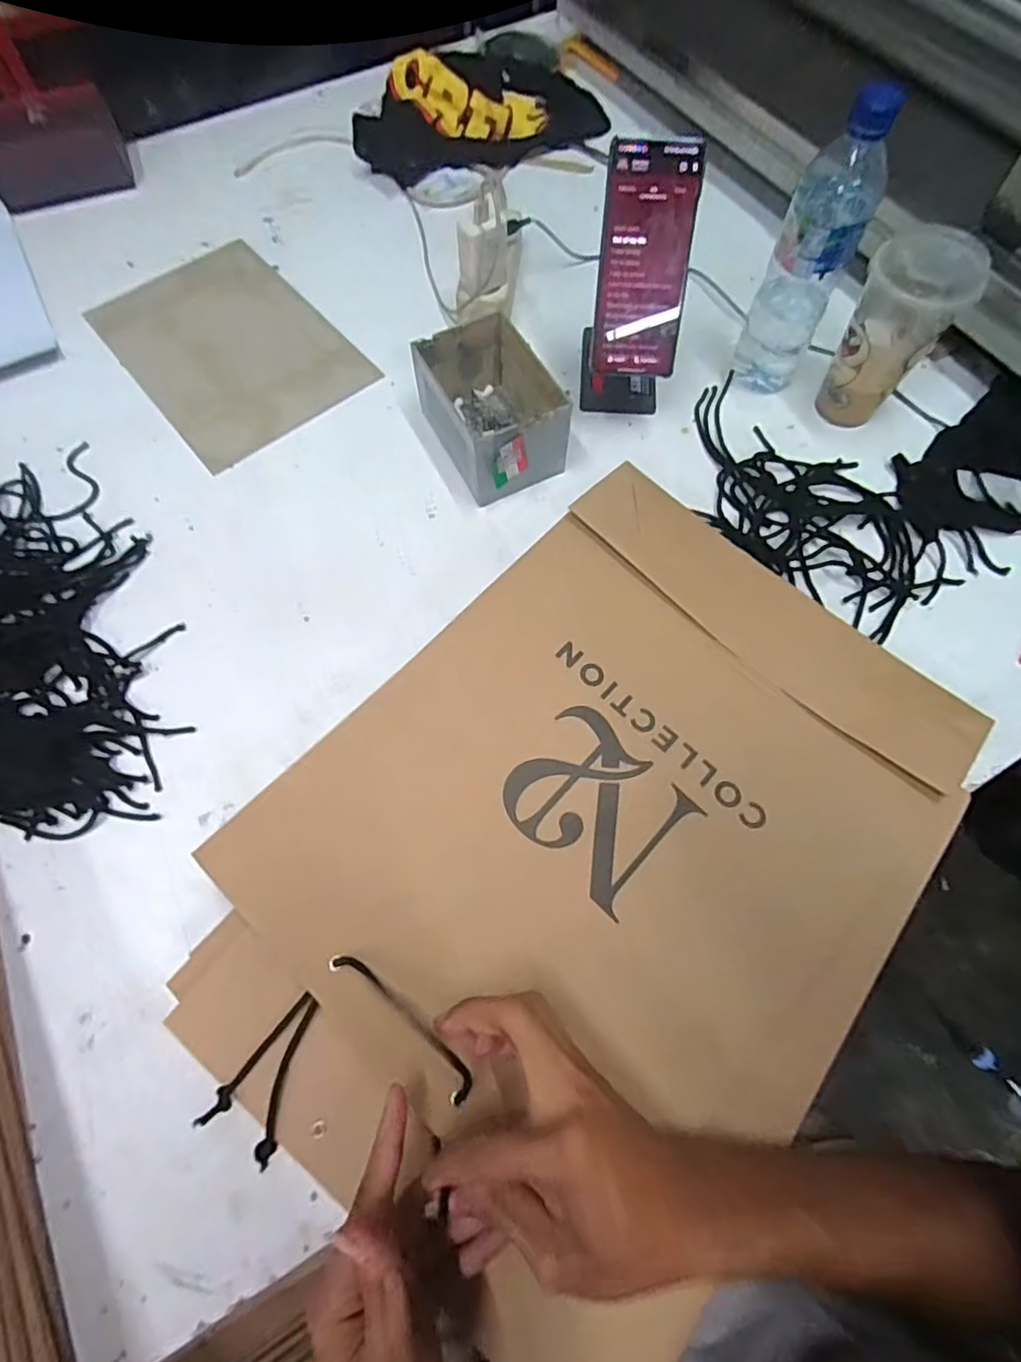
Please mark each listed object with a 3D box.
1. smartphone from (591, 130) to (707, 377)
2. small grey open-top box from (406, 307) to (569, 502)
[{"bbox_3d":[0.115,-0.358,0.499,0.077,0.167,0.010,3,30,2],"label":"smartphone"},{"bbox_3d":[-0.018,-0.258,0.556,0.098,0.079,0.153,-27,70,-10],"label":"small grey open-top box"}]

